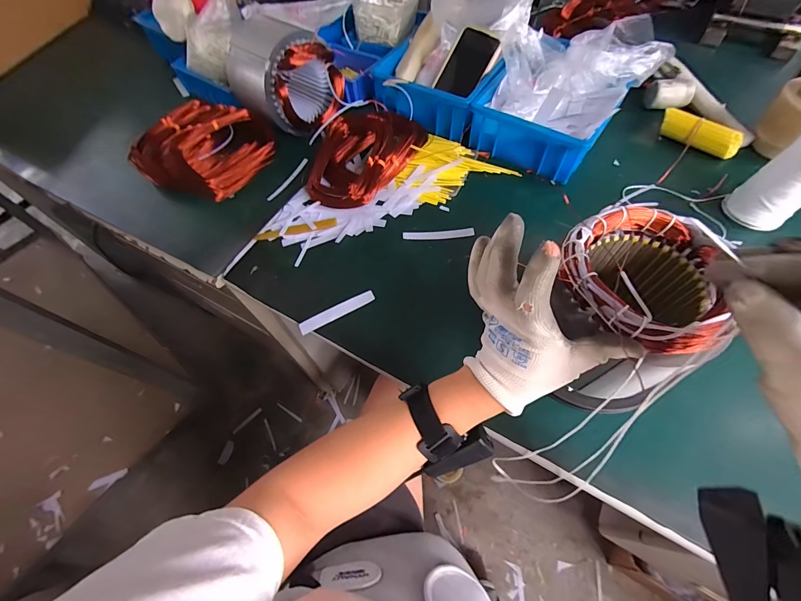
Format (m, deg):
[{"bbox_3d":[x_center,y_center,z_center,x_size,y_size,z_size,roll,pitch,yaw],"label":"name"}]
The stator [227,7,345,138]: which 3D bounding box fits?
[{"bbox_3d":[-0.204,-0.394,0.583,0.150,0.149,0.160,36,68,22],"label":"stator"}]

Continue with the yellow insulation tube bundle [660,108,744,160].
[{"bbox_3d":[0.517,-0.288,0.587,0.125,0.038,0.032,31,66,20],"label":"yellow insulation tube bundle"}]

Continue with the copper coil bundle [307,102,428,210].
[{"bbox_3d":[-0.066,-0.250,0.577,0.137,0.055,0.222,33,68,19],"label":"copper coil bundle"}]

